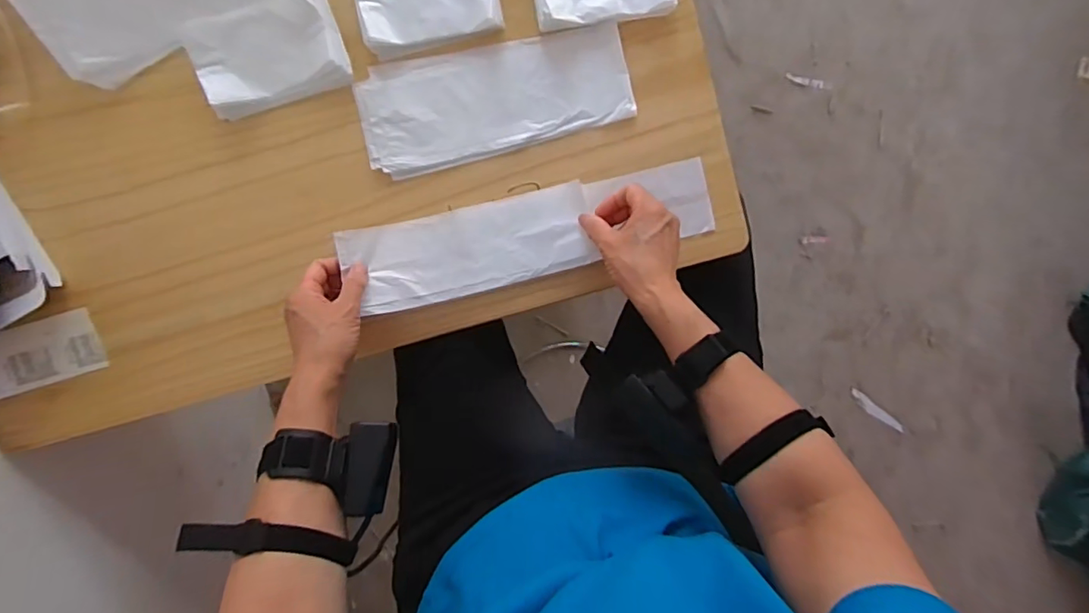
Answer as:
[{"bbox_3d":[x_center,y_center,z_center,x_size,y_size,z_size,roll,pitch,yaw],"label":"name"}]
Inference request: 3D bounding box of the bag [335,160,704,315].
[{"bbox_3d":[-0.010,-0.070,0.521,0.348,0.021,0.080,-15,98,-4],"label":"bag"}]

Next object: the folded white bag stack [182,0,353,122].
[{"bbox_3d":[-0.259,-0.240,0.506,0.136,0.019,0.091,-18,96,0],"label":"folded white bag stack"}]

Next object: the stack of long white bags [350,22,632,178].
[{"bbox_3d":[-0.046,-0.202,0.529,0.259,0.009,0.103,-12,96,-1],"label":"stack of long white bags"}]

